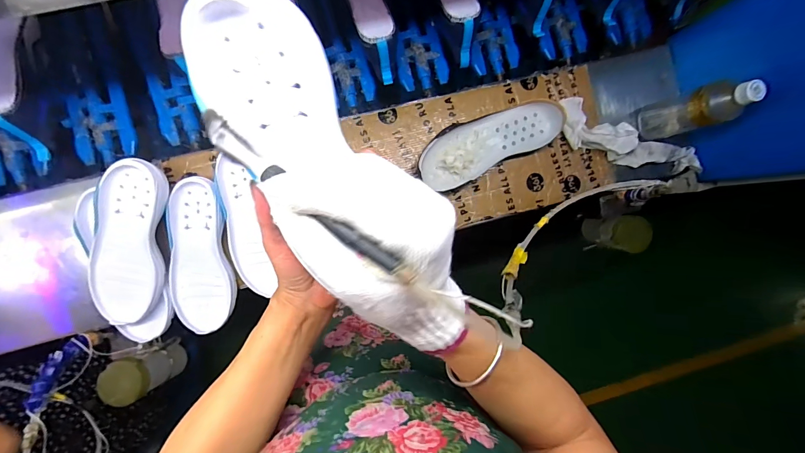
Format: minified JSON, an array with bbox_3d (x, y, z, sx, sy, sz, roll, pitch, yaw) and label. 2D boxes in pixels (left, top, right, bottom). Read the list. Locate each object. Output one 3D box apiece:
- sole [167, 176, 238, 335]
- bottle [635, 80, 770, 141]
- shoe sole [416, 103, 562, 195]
[{"bbox_3d":[-0.327,0.046,0.570,0.093,0.024,0.237,-8,92,-9],"label":"sole"},{"bbox_3d":[0.488,-0.194,0.599,0.065,0.199,0.064,-16,93,-9],"label":"bottle"},{"bbox_3d":[0.147,-0.144,0.621,0.262,0.048,0.094,-26,94,-8],"label":"shoe sole"}]

